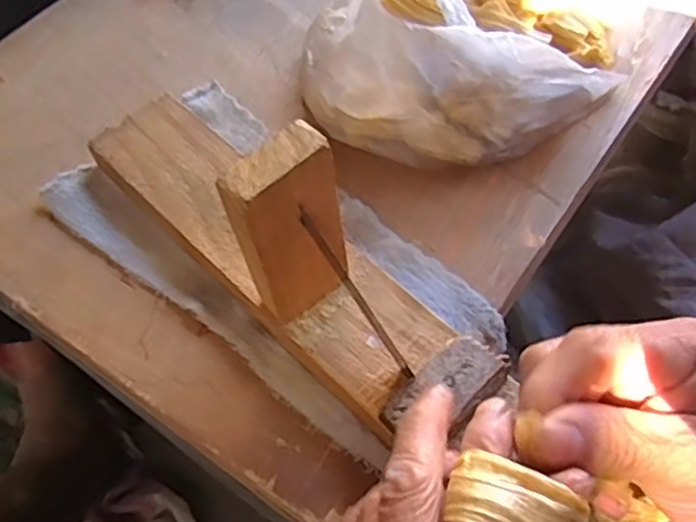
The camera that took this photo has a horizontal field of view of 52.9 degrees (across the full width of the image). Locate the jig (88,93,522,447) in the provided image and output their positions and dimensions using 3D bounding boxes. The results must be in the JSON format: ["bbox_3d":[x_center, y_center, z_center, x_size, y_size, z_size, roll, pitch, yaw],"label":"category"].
[{"bbox_3d":[-0.037,-0.030,0.317,0.265,0.103,0.059,40,66,23],"label":"jig"}]

